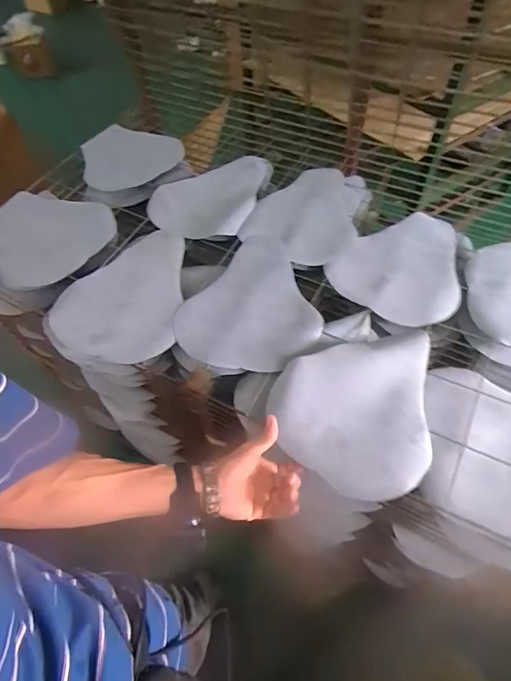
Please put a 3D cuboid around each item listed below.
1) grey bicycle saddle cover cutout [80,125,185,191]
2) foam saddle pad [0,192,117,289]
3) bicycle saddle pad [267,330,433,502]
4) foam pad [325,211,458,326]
[{"bbox_3d":[-0.383,-0.529,1.200,0.439,0.184,0.015,2,68,41],"label":"grey bicycle saddle cover cutout"},{"bbox_3d":[-0.430,-0.221,0.853,0.231,0.056,0.241,-36,61,-20],"label":"foam saddle pad"},{"bbox_3d":[0.145,0.102,0.634,0.231,0.048,0.275,6,56,7],"label":"bicycle saddle pad"},{"bbox_3d":[0.296,-0.148,0.776,0.222,0.009,0.274,38,65,25],"label":"foam pad"}]

